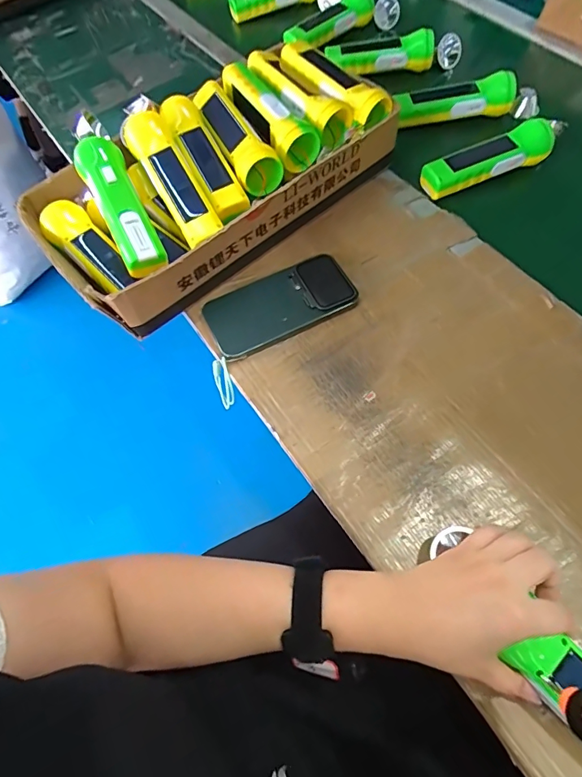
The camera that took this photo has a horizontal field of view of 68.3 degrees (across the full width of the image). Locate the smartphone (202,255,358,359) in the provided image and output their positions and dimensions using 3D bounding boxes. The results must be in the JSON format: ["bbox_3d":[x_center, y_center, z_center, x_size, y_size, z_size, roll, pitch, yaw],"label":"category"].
[{"bbox_3d":[-0.013,-0.093,0.479,0.162,0.015,0.080,-26,65,-10],"label":"smartphone"}]

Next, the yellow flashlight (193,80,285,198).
[{"bbox_3d":[-0.067,-0.301,0.508,0.050,0.041,0.173,-27,65,-11],"label":"yellow flashlight"}]

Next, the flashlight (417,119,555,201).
[{"bbox_3d":[0.248,-0.296,0.548,0.171,0.045,0.047,-20,64,-7],"label":"flashlight"}]

